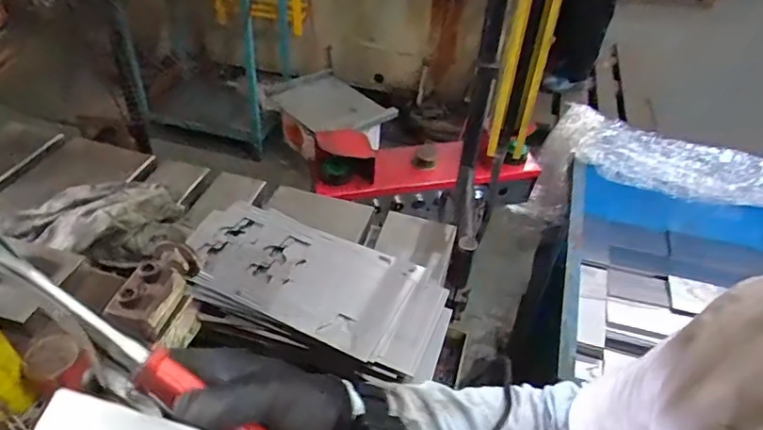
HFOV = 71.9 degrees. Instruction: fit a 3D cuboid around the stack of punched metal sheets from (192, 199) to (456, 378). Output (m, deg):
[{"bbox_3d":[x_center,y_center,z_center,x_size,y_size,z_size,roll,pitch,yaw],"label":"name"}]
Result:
[{"bbox_3d":[-0.083,0.088,0.622,0.320,0.046,0.162,19,44,17],"label":"stack of punched metal sheets"}]

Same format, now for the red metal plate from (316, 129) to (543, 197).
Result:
[{"bbox_3d":[0.121,-0.142,1.255,0.548,0.130,0.120,-6,43,-11],"label":"red metal plate"}]

